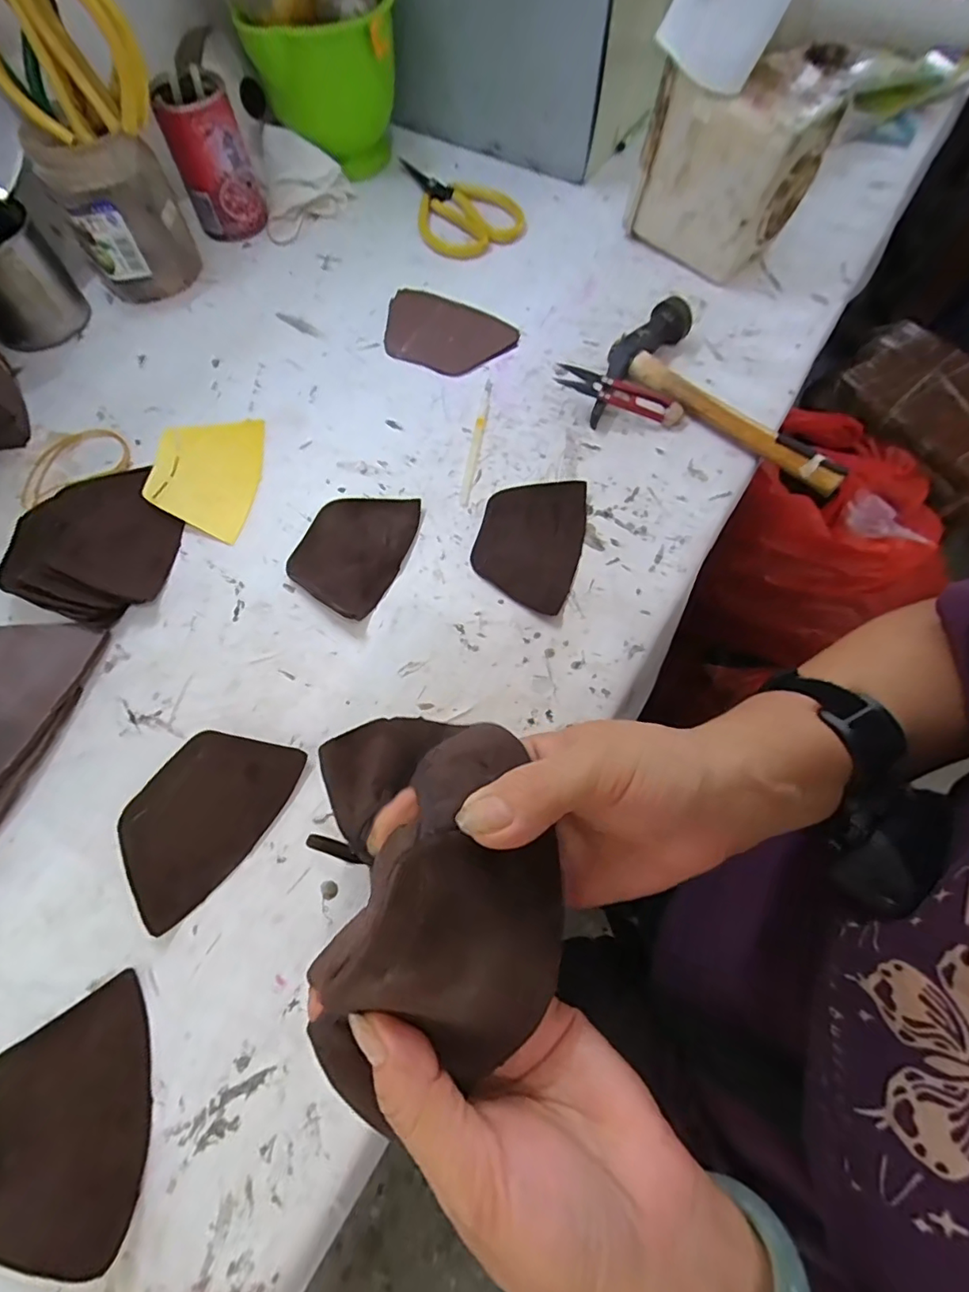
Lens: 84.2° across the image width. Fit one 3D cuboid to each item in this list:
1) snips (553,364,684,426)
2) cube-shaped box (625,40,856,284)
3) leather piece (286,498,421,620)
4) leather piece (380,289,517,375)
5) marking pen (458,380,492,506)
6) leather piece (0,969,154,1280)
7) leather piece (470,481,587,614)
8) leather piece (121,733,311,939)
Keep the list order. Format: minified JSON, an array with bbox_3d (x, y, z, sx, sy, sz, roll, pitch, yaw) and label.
[{"bbox_3d":[0.107,-0.198,0.423,0.102,0.013,0.020,16,66,-8],"label":"snips"},{"bbox_3d":[0.210,-0.417,0.456,0.102,0.135,0.127,-41,72,-16],"label":"cube-shaped box"},{"bbox_3d":[-0.091,-0.069,0.373,0.070,0.007,0.099,20,65,2],"label":"leather piece"},{"bbox_3d":[-0.035,-0.276,0.474,0.117,0.007,0.085,25,66,6],"label":"leather piece"},{"bbox_3d":[-0.006,-0.162,0.420,0.008,0.004,0.124,8,66,3],"label":"marking pen"},{"bbox_3d":[-0.194,0.219,0.244,0.071,0.018,0.099,-17,67,-8],"label":"leather piece"},{"bbox_3d":[0.032,-0.076,0.377,0.071,0.009,0.103,14,68,6],"label":"leather piece"},{"bbox_3d":[-0.161,0.092,0.305,0.070,0.009,0.106,33,70,13],"label":"leather piece"}]

